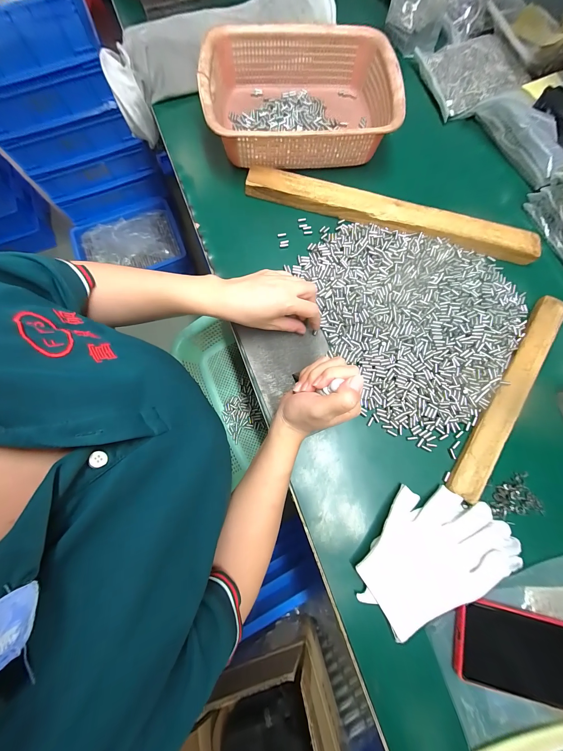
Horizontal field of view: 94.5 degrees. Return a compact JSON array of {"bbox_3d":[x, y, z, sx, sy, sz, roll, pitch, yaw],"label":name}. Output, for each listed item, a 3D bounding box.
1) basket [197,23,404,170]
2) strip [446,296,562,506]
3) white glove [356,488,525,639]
[{"bbox_3d":[0.031,-0.439,0.414,0.289,0.067,0.207,-3,77,0],"label":"basket"},{"bbox_3d":[0.303,0.020,0.342,0.036,0.011,0.312,33,80,8],"label":"strip"},{"bbox_3d":[0.171,0.196,0.296,0.175,0.019,0.120,-27,78,-5],"label":"white glove"}]

